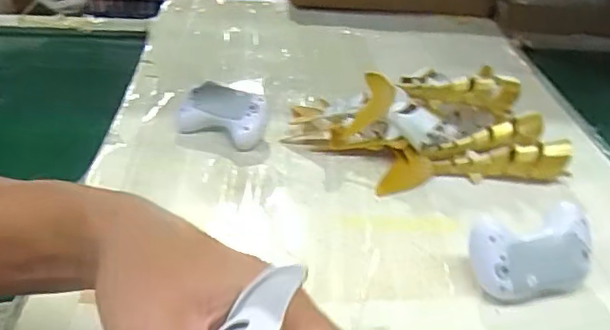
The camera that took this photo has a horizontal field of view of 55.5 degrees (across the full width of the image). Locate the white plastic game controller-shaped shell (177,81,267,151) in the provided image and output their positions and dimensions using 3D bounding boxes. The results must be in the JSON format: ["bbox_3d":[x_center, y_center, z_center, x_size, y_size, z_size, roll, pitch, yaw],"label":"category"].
[{"bbox_3d":[-0.100,-0.061,0.708,0.110,0.055,0.053,17,37,19],"label":"white plastic game controller-shaped shell"}]

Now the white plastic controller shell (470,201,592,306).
[{"bbox_3d":[0.195,0.079,0.505,0.110,0.034,0.075,-12,80,-14],"label":"white plastic controller shell"}]

